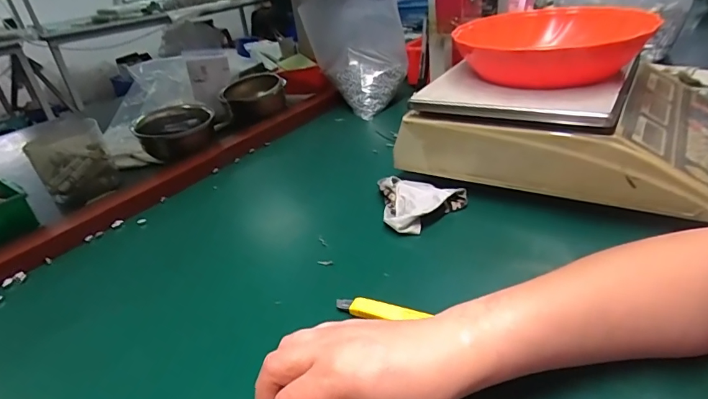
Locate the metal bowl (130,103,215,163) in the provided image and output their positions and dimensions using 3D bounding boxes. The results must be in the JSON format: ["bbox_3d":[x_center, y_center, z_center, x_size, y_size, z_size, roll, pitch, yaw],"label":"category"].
[{"bbox_3d":[-0.290,-0.112,0.711,0.116,0.056,0.116,-18,32,-17],"label":"metal bowl"}]

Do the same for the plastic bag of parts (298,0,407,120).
[{"bbox_3d":[0.008,-0.264,0.775,0.168,0.185,0.105,15,38,34],"label":"plastic bag of parts"}]

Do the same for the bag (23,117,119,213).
[{"bbox_3d":[-0.411,-0.051,0.641,0.097,0.098,0.075,-27,35,-29],"label":"bag"}]

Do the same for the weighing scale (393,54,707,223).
[{"bbox_3d":[0.244,-0.100,0.511,0.308,0.096,0.235,13,36,31],"label":"weighing scale"}]

